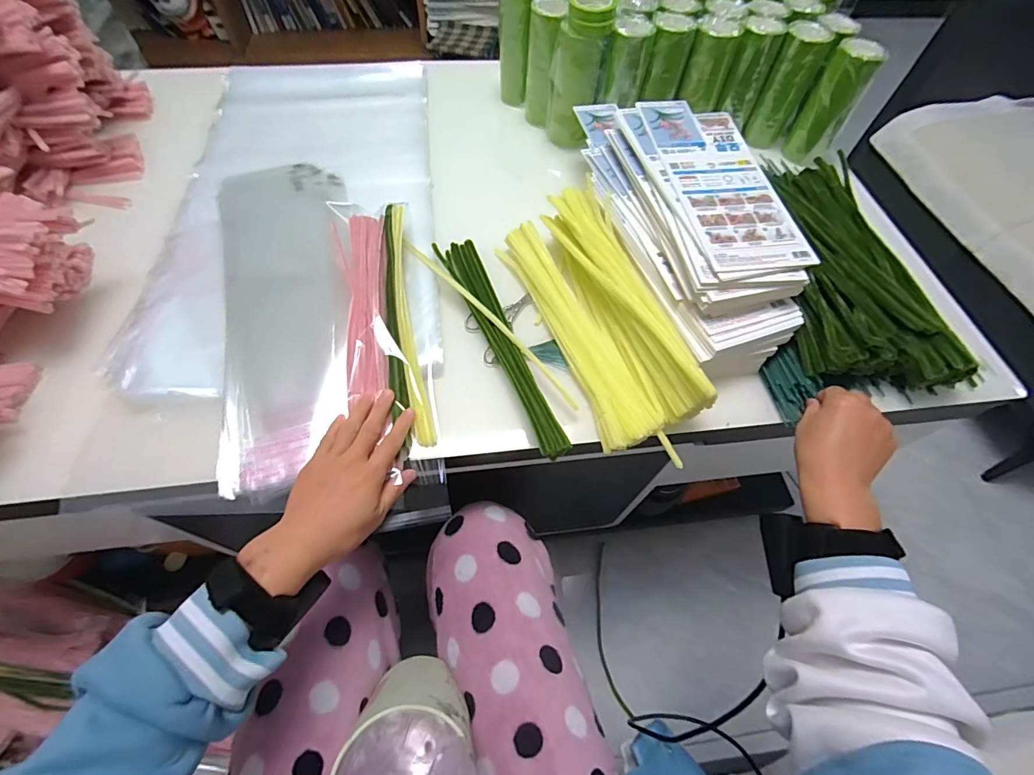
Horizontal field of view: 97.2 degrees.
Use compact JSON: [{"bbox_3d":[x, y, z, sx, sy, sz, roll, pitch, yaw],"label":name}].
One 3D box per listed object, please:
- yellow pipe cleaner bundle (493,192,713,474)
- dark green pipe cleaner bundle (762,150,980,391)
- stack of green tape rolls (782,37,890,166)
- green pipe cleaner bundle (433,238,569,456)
[{"bbox_3d":[0.092,-0.078,0.493,0.118,0.073,0.315,-18,62,-12],"label":"yellow pipe cleaner bundle"},{"bbox_3d":[0.382,-0.144,0.534,0.168,0.064,0.300,1,60,-2],"label":"dark green pipe cleaner bundle"},{"bbox_3d":[0.449,-0.404,0.656,0.060,0.146,0.057,30,63,14],"label":"stack of green tape rolls"},{"bbox_3d":[-0.022,-0.057,0.498,0.041,0.028,0.303,-19,63,-13],"label":"green pipe cleaner bundle"}]

